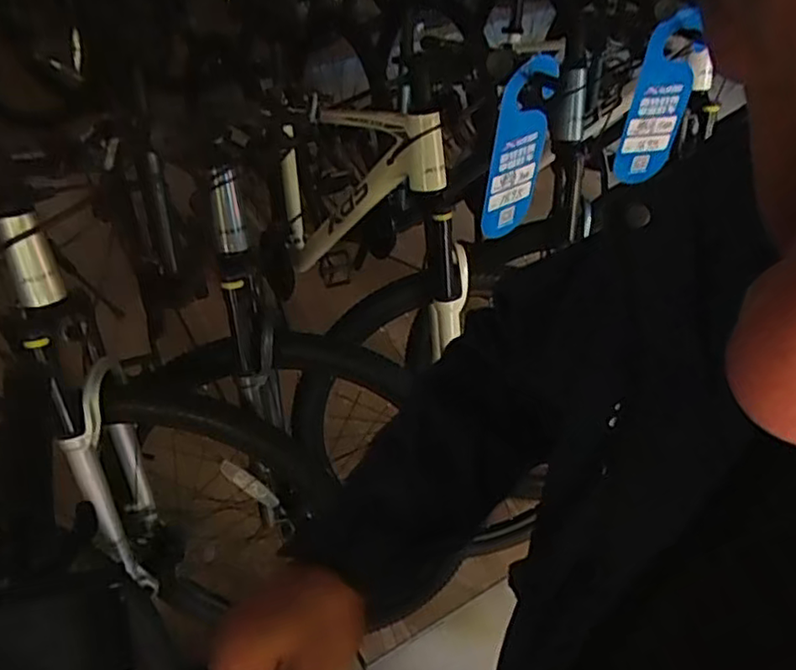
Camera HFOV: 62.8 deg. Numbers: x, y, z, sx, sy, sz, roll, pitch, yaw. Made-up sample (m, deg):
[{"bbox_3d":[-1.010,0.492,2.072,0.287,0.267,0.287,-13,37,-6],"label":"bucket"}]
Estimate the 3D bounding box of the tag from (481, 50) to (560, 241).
[{"bbox_3d":[0.164,-0.244,0.892,0.090,0.285,0.011,-21,55,-19],"label":"tag"}]

